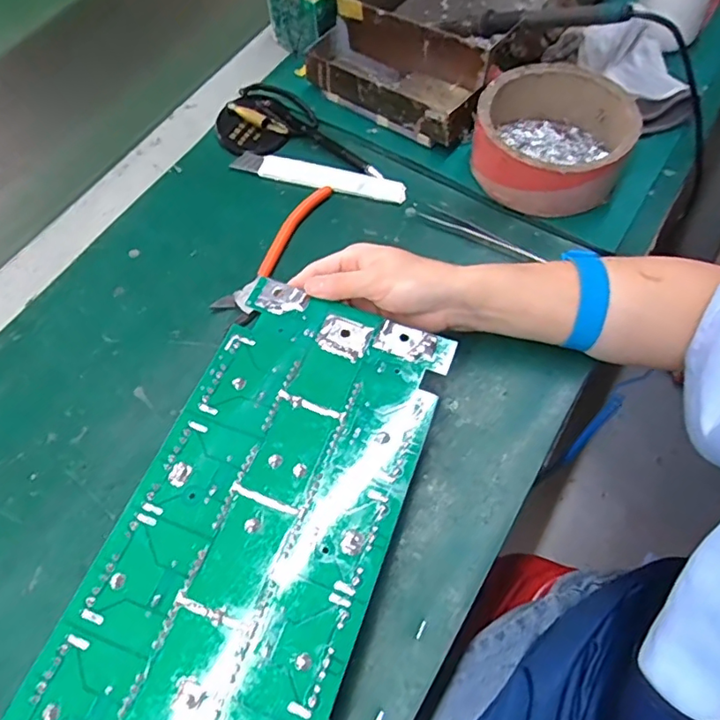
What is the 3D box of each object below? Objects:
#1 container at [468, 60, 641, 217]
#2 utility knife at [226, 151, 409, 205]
[{"bbox_3d":[0.158,-0.182,0.459,0.120,0.054,0.113,-1,63,3],"label":"container"},{"bbox_3d":[-0.035,-0.161,0.479,0.153,0.008,0.021,13,64,10],"label":"utility knife"}]

